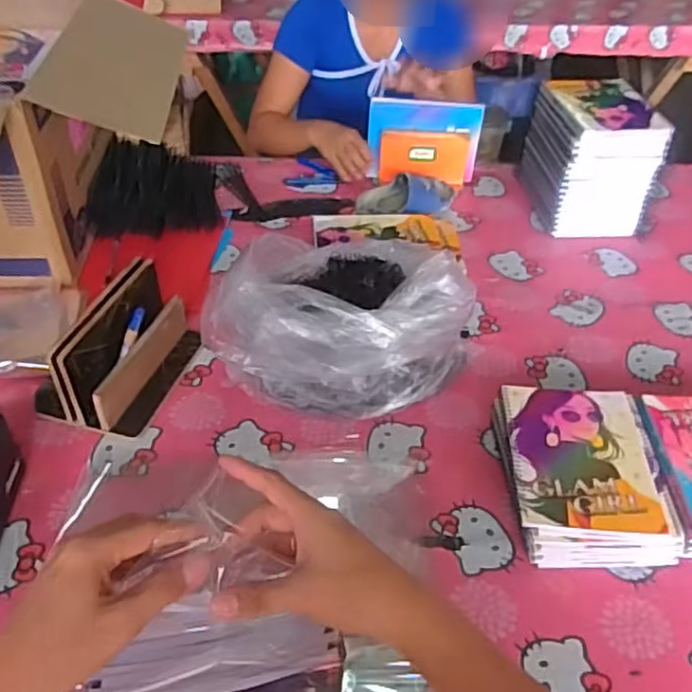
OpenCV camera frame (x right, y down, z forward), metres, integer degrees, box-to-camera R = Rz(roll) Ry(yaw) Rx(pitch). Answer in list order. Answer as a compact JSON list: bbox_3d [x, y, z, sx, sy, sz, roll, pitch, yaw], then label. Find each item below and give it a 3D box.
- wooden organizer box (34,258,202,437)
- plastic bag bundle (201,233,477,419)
[{"bbox_3d":[-0.286,-0.007,0.836,0.148,0.112,0.199,14,43,10],"label":"wooden organizer box"},{"bbox_3d":[-0.003,-0.045,0.851,0.312,0.168,0.233,5,42,1],"label":"plastic bag bundle"}]

